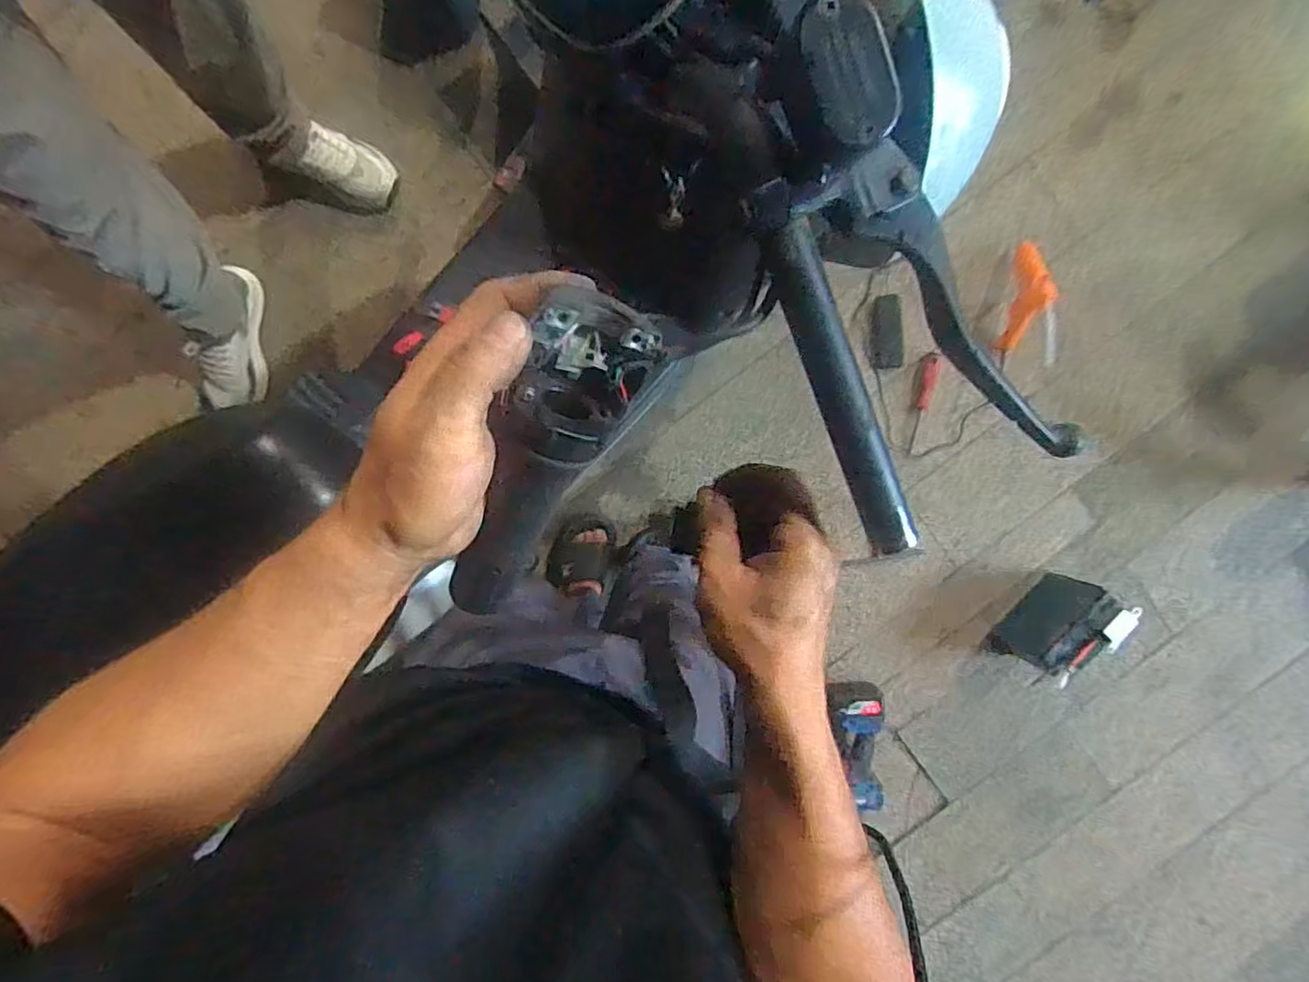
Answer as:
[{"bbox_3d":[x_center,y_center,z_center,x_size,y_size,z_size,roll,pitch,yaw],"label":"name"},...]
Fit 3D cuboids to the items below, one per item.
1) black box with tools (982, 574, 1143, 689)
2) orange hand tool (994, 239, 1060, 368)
[{"bbox_3d":[0.747,0.256,1.166,0.086,0.189,0.184,29,92,-4],"label":"black box with tools"},{"bbox_3d":[0.683,-0.327,1.143,0.066,0.126,0.191,5,96,0],"label":"orange hand tool"}]

